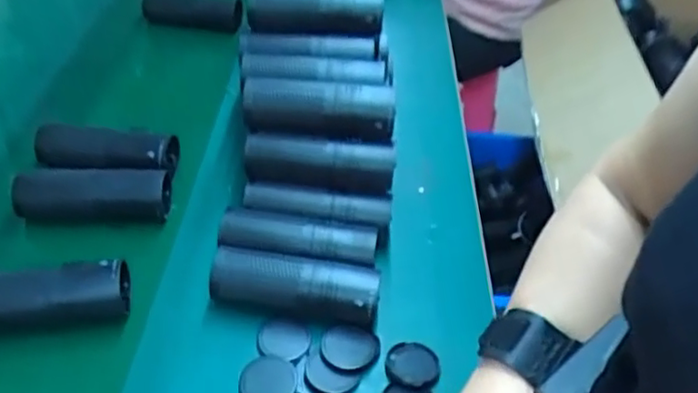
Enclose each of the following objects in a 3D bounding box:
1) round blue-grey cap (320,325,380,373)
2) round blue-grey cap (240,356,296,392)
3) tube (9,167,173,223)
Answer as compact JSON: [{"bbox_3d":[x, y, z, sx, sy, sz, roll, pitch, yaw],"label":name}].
[{"bbox_3d":[0.001,0.138,0.582,0.053,0.009,0.046,1,41,-5],"label":"round blue-grey cap"},{"bbox_3d":[-0.072,0.165,0.560,0.048,0.005,0.050,0,44,0],"label":"round blue-grey cap"},{"bbox_3d":[-0.290,-0.001,0.711,0.168,0.049,0.047,-1,43,0],"label":"tube"}]

